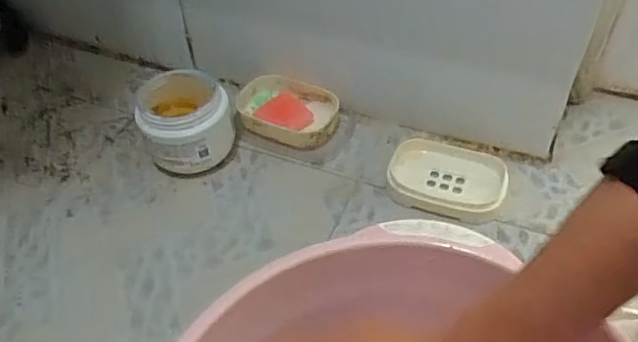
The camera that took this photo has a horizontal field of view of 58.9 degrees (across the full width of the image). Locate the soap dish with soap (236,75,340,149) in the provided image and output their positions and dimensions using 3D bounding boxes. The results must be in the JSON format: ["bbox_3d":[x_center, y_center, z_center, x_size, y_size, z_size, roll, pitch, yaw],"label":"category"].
[{"bbox_3d":[-0.038,-0.069,0.674,0.129,0.035,0.085,21,51,21],"label":"soap dish with soap"}]

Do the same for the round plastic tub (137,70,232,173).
[{"bbox_3d":[-0.150,-0.052,0.630,0.087,0.092,0.097,-20,49,-15],"label":"round plastic tub"}]

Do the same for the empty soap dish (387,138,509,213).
[{"bbox_3d":[0.135,0.006,0.600,0.117,0.027,0.087,9,48,11],"label":"empty soap dish"}]

